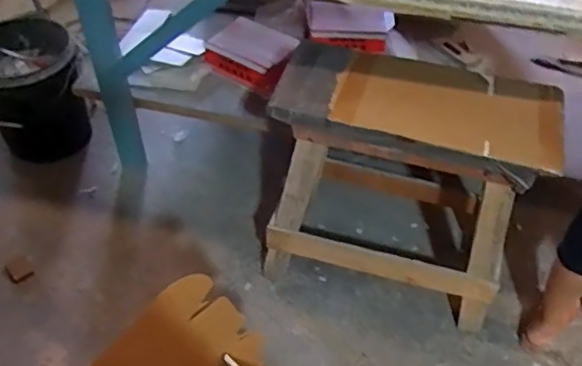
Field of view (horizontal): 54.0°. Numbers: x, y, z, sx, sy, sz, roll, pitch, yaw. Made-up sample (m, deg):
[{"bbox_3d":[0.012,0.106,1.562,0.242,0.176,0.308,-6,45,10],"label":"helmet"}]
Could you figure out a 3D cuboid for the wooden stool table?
[{"bbox_3d":[0.271,0.008,1.450,0.610,0.579,0.289,16,49,11],"label":"wooden stool table"}]

